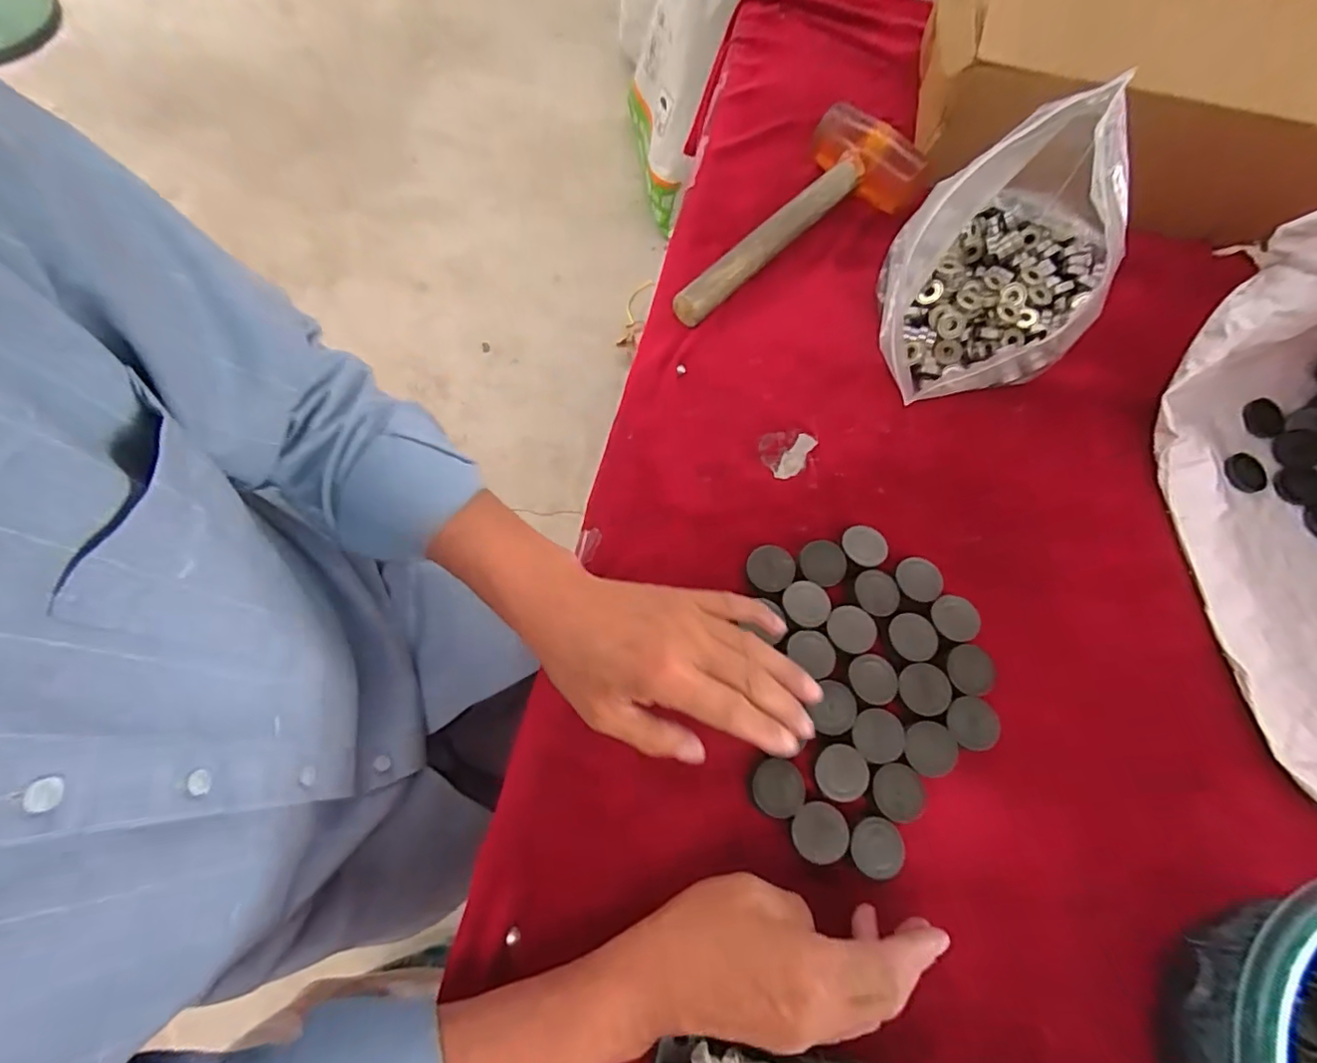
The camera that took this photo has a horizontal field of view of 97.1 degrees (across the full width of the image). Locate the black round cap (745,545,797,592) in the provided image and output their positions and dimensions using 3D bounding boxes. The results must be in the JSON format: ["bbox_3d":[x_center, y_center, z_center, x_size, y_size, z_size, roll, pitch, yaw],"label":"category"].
[{"bbox_3d":[0.078,0.028,0.409,0.033,0.015,0.032,-1,68,-4],"label":"black round cap"}]

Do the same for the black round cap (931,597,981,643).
[{"bbox_3d":[0.203,0.062,0.403,0.030,0.017,0.031,1,68,-3],"label":"black round cap"}]

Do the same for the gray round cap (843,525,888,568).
[{"bbox_3d":[0.148,0.011,0.419,0.031,0.009,0.032,1,68,-3],"label":"gray round cap"}]

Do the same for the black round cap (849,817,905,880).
[{"bbox_3d":[0.129,0.188,0.346,0.030,0.009,0.032,1,68,-3],"label":"black round cap"}]

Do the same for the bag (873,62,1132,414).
[{"bbox_3d":[0.266,-0.211,0.435,0.227,0.167,0.154,-40,76,-17],"label":"bag"}]

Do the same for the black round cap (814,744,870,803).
[{"bbox_3d":[0.113,0.149,0.359,0.032,0.004,0.032,1,68,-3],"label":"black round cap"}]

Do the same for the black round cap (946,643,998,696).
[{"bbox_3d":[0.207,0.095,0.393,0.031,0.019,0.033,1,68,-3],"label":"black round cap"}]

